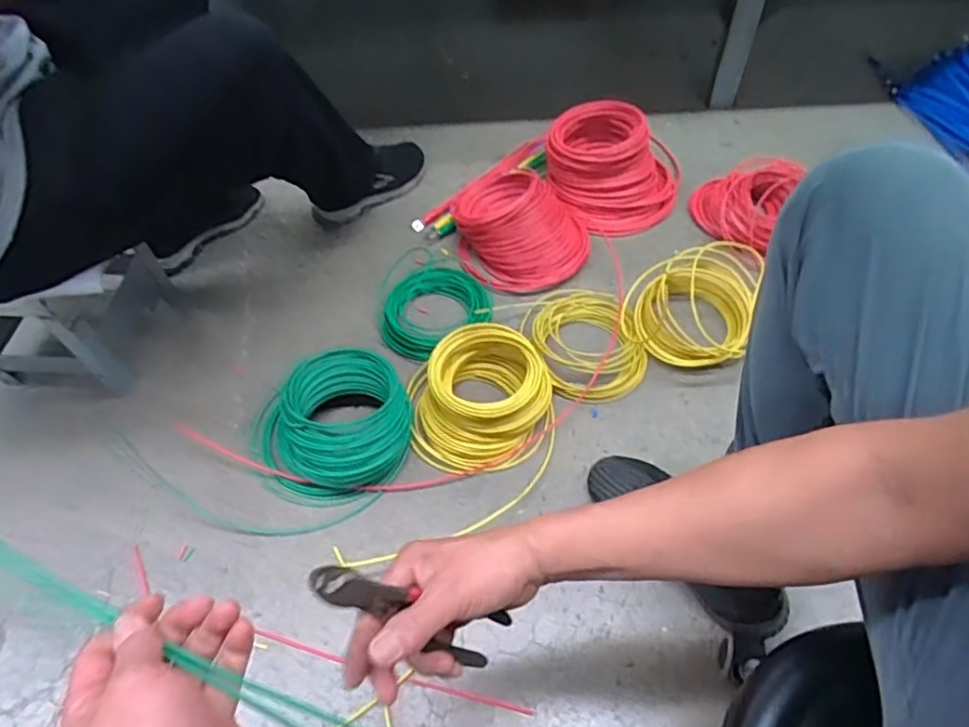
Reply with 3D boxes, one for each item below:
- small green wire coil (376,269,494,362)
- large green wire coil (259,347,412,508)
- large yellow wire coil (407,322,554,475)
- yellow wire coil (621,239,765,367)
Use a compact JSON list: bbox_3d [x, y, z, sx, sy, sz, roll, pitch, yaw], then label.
[{"bbox_3d":[-0.083,-0.093,1.043,0.179,0.047,0.177,-1,54,2],"label":"small green wire coil"},{"bbox_3d":[-0.211,0.087,0.892,0.208,0.105,0.219,16,57,14],"label":"large green wire coil"},{"bbox_3d":[-0.006,0.042,0.907,0.207,0.081,0.197,-1,54,2],"label":"large yellow wire coil"},{"bbox_3d":[0.324,-0.095,0.975,0.179,0.124,0.181,-1,54,2],"label":"yellow wire coil"}]

